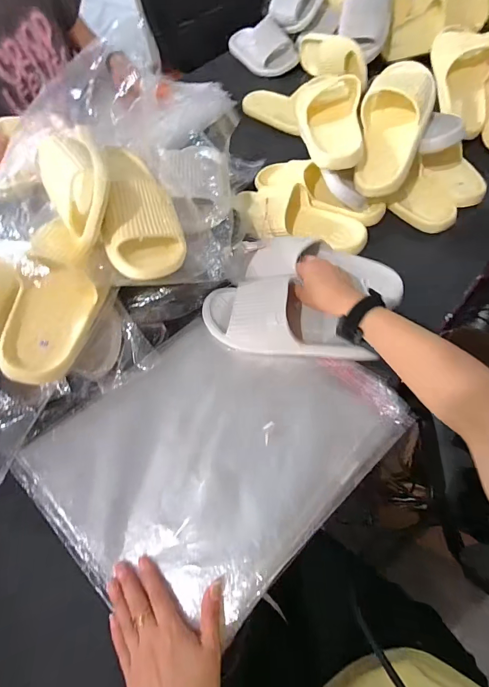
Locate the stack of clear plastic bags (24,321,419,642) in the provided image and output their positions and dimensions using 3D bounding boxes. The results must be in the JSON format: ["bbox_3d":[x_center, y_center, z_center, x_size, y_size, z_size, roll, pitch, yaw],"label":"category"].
[{"bbox_3d":[-0.027,0.119,0.451,0.400,0.036,0.303,-41,67,-18],"label":"stack of clear plastic bags"}]

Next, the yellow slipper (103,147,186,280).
[{"bbox_3d":[-0.148,-0.185,0.495,0.098,0.092,0.219,-17,59,-3],"label":"yellow slipper"}]

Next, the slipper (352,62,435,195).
[{"bbox_3d":[0.254,-0.381,0.600,0.108,0.068,0.267,12,81,9],"label":"slipper"}]

